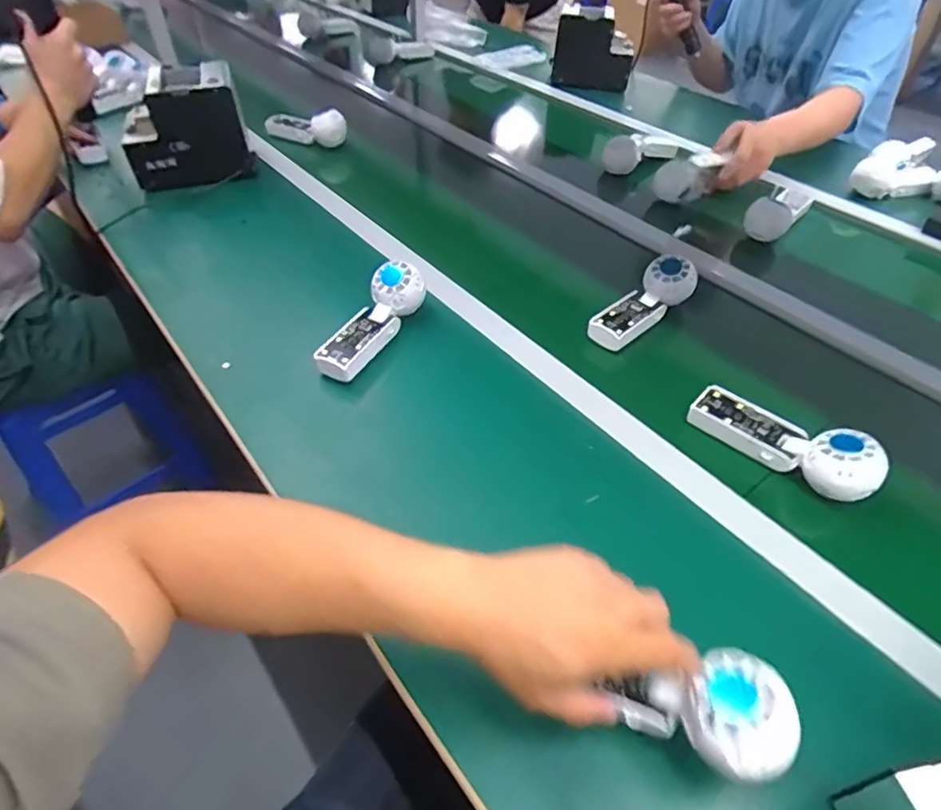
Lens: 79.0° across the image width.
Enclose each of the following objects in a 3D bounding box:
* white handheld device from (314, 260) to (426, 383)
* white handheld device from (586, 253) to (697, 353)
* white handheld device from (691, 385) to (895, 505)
[{"bbox_3d":[-0.114,-0.095,0.657,0.049,0.044,0.162,24,64,20],"label":"white handheld device"},{"bbox_3d":[0.210,-0.129,0.704,0.163,0.050,0.054,-32,55,-29],"label":"white handheld device"},{"bbox_3d":[0.303,0.027,0.551,0.051,0.055,0.169,-34,56,-30],"label":"white handheld device"}]

